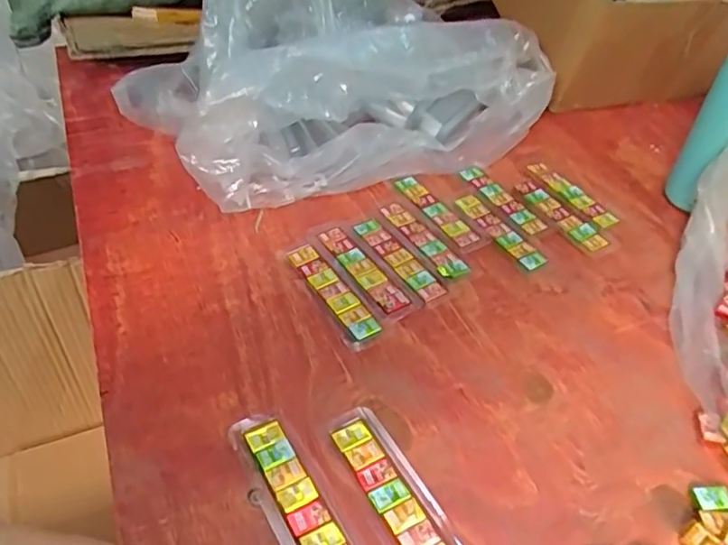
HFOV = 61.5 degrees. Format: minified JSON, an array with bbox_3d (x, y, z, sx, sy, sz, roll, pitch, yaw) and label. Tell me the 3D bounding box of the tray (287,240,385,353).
[{"bbox_3d":[-0.031,0.017,0.549,0.033,0.009,0.127,-23,51,-25],"label":"tray"}]

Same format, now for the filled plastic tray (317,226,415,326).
[{"bbox_3d":[-0.002,-0.003,0.570,0.034,0.007,0.129,-23,51,-25],"label":"filled plastic tray"}]

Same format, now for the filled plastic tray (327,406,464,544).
[{"bbox_3d":[0.021,0.151,0.420,0.040,0.009,0.134,-21,50,-24],"label":"filled plastic tray"}]

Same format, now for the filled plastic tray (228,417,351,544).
[{"bbox_3d":[-0.048,0.152,0.411,0.039,0.011,0.133,-21,50,-24],"label":"filled plastic tray"}]

